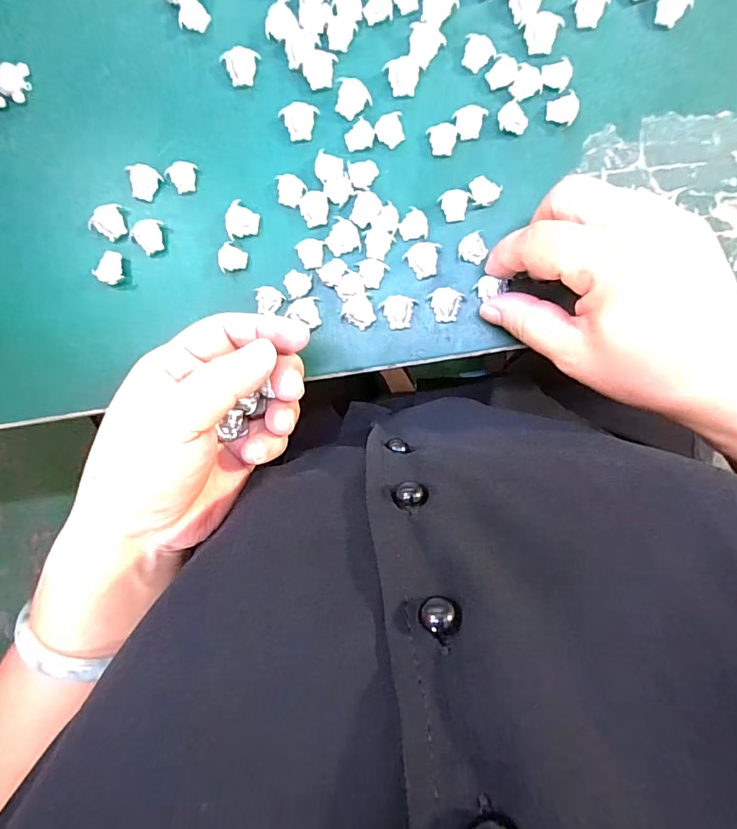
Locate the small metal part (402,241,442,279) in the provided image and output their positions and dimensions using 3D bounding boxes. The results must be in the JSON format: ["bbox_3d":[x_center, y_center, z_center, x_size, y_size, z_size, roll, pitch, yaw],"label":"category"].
[{"bbox_3d":[0.027,-0.080,0.243,0.018,0.004,0.018,7,93,5],"label":"small metal part"}]

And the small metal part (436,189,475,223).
[{"bbox_3d":[0.045,-0.107,0.239,0.017,0.004,0.015,-5,92,5],"label":"small metal part"}]

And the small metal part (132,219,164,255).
[{"bbox_3d":[-0.117,-0.096,0.253,0.017,0.008,0.016,0,93,5],"label":"small metal part"}]

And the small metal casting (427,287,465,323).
[{"bbox_3d":[0.041,-0.057,0.243,0.016,0.006,0.017,-7,92,5],"label":"small metal casting"}]

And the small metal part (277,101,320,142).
[{"bbox_3d":[-0.035,-0.152,0.243,0.019,0.005,0.016,-5,92,5],"label":"small metal part"}]

